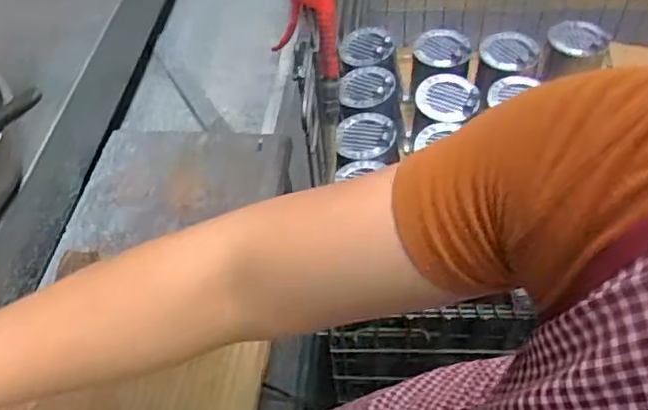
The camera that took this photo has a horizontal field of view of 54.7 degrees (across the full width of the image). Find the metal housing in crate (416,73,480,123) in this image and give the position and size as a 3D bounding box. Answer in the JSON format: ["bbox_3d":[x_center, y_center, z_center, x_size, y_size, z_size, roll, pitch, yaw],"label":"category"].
[{"bbox_3d":[0.173,-0.149,0.881,0.086,0.033,0.072,5,53,8],"label":"metal housing in crate"}]

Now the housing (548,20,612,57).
[{"bbox_3d":[0.373,-0.244,0.909,0.080,0.021,0.071,34,62,26],"label":"housing"}]

